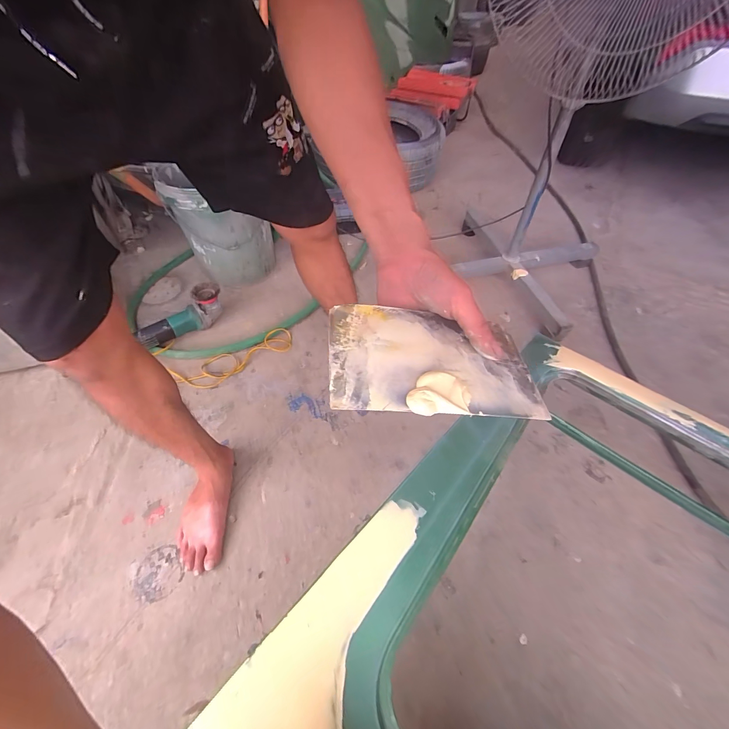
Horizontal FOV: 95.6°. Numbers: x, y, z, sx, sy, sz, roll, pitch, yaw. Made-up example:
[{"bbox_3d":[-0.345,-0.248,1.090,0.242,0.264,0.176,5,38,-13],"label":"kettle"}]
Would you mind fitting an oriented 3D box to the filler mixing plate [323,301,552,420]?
[{"bbox_3d":[0.056,-0.006,0.265,0.166,0.008,0.103,4,51,-13],"label":"filler mixing plate"}]

